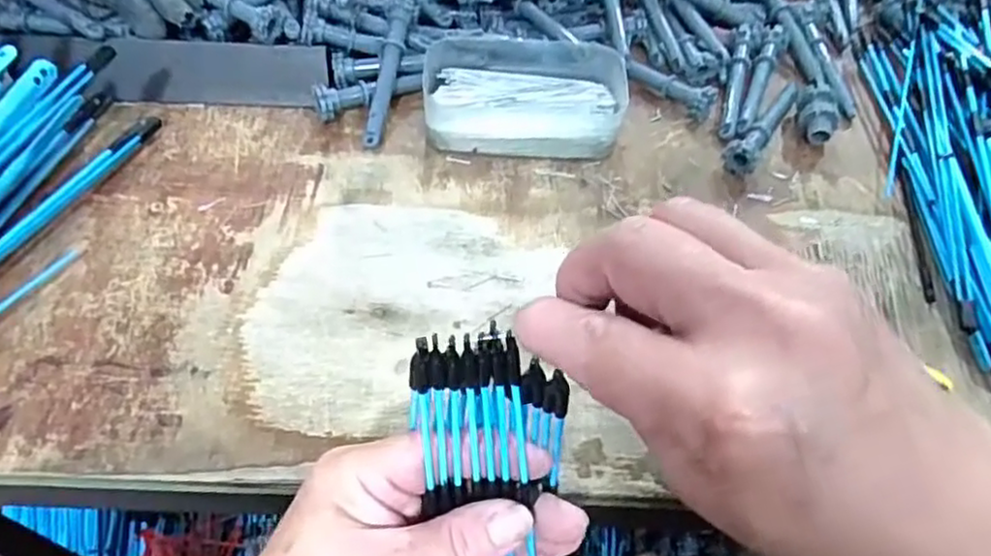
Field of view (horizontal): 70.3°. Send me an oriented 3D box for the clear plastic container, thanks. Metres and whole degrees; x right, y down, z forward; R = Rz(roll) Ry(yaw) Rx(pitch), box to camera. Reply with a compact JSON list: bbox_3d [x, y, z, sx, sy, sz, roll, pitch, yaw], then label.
[{"bbox_3d":[0.019,-0.111,0.425,0.120,0.026,0.077,5,56,0],"label":"clear plastic container"}]

